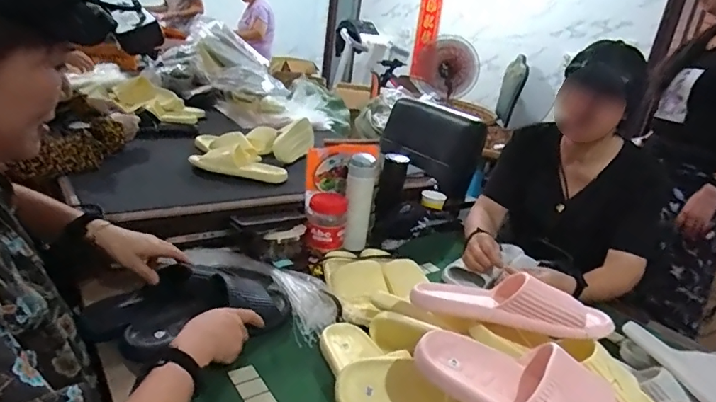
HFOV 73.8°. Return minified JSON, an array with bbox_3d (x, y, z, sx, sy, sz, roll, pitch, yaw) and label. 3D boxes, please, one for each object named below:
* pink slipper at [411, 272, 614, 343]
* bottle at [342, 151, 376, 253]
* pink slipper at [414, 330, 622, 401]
[{"bbox_3d":[0.209,0.135,0.670,0.253,0.071,0.075,4,17,28],"label":"pink slipper"},{"bbox_3d":[0.000,0.008,1.114,0.065,0.214,0.074,8,21,1],"label":"bottle"},{"bbox_3d":[0.191,0.207,0.535,0.247,0.064,0.098,21,25,31],"label":"pink slipper"}]

